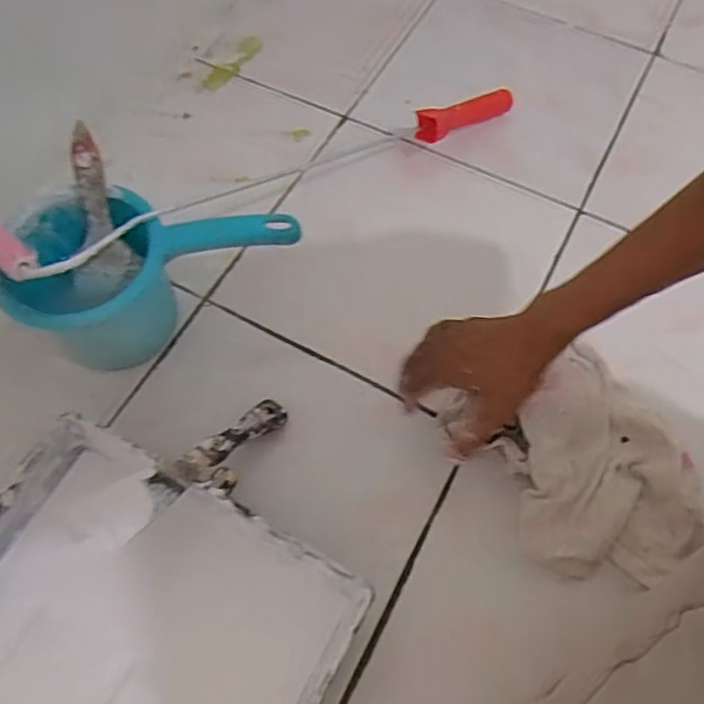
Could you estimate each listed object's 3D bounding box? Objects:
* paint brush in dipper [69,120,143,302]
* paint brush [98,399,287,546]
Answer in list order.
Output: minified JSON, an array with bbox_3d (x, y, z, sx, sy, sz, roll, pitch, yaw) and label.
[{"bbox_3d":[-0.231,-0.118,0.573,0.059,0.162,0.016,3,38,0],"label":"paint brush in dipper"},{"bbox_3d":[-0.122,0.086,0.524,0.038,0.013,0.193,38,40,16],"label":"paint brush"}]

